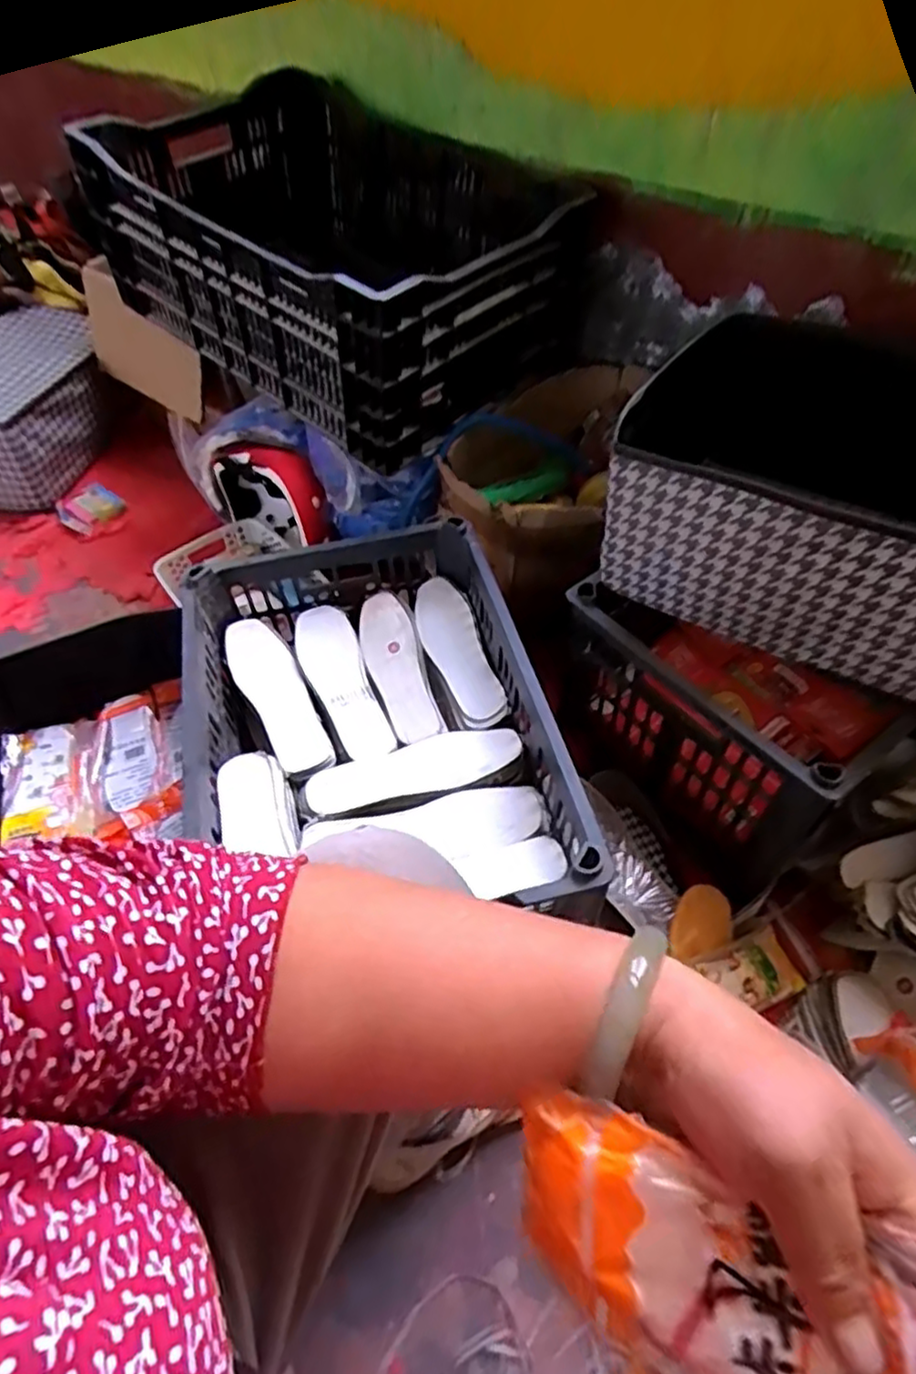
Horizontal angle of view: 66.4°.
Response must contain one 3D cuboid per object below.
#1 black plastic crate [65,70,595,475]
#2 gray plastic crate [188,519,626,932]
[{"bbox_3d":[-0.174,-0.602,0.967,0.396,0.244,0.590,-39,60,-24],"label":"black plastic crate"},{"bbox_3d":[-0.095,0.028,0.735,0.339,0.143,0.439,-12,52,-6],"label":"gray plastic crate"}]

